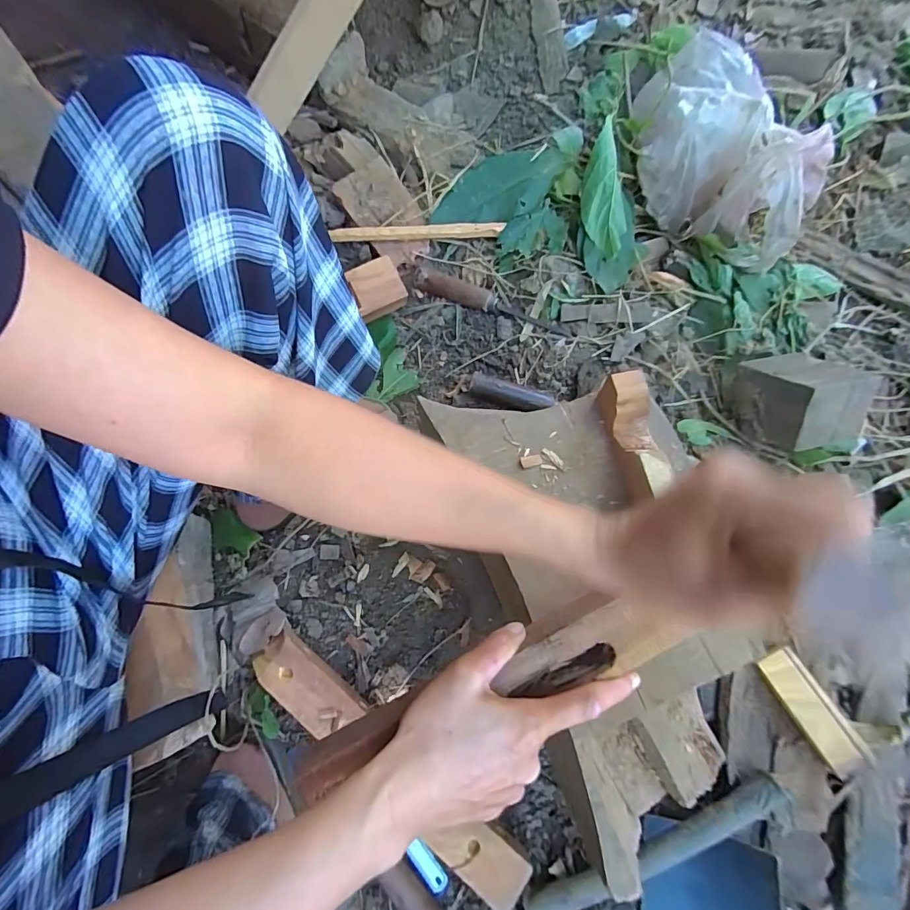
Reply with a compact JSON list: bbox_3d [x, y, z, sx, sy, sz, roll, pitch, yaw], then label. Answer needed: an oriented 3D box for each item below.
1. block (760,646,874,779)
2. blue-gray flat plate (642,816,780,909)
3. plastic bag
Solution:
[{"bbox_3d":[0.365,0.260,0.454,0.042,0.022,0.117,-30,72,0],"label":"block"},{"bbox_3d":[0.254,0.438,0.442,0.118,0.017,0.095,0,61,25],"label":"blue-gray flat plate"},{"bbox_3d":[0.384,-0.441,0.640,0.305,0.155,0.224,42,77,11],"label":"plastic bag"}]

